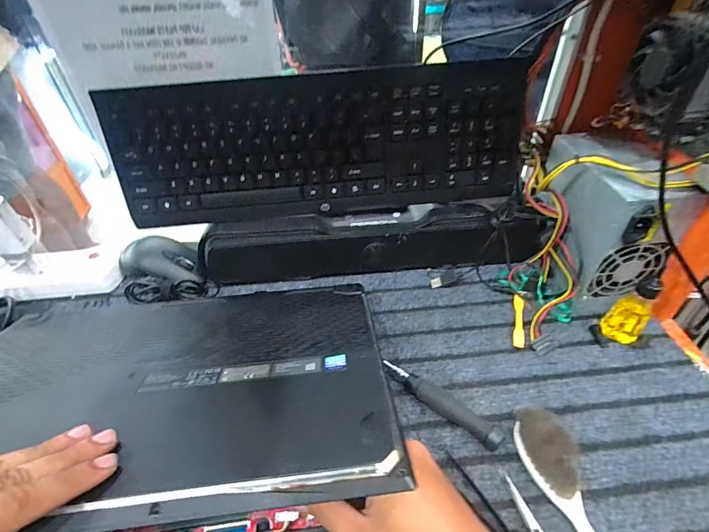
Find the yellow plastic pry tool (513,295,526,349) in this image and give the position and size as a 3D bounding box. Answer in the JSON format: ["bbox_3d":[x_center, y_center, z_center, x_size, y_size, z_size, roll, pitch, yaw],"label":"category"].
[{"bbox_3d":[0.186,0.061,0.445,0.012,0.010,0.070,10,44,14],"label":"yellow plastic pry tool"}]

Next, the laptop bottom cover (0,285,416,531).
[{"bbox_3d":[-0.177,0.084,0.351,0.395,0.015,0.304,-5,22,-1],"label":"laptop bottom cover"}]

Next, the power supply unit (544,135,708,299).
[{"bbox_3d":[0.276,-0.051,0.456,0.090,0.156,0.145,-11,43,-9],"label":"power supply unit"}]

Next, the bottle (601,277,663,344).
[{"bbox_3d":[0.287,0.044,0.406,0.025,0.081,0.033,-31,49,-28],"label":"bottle"}]

